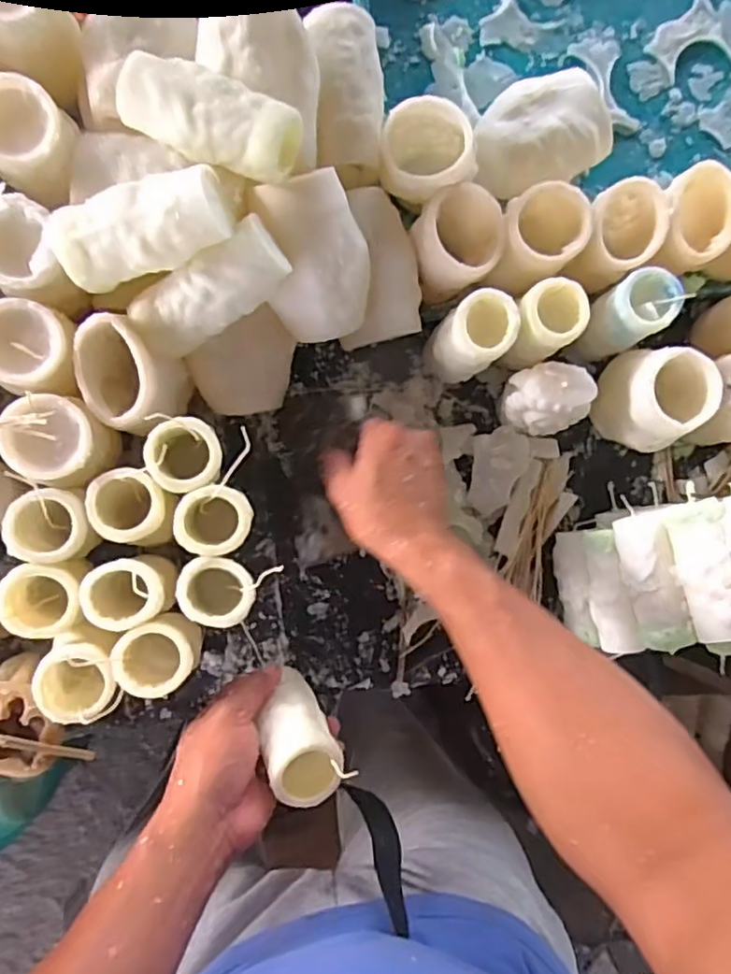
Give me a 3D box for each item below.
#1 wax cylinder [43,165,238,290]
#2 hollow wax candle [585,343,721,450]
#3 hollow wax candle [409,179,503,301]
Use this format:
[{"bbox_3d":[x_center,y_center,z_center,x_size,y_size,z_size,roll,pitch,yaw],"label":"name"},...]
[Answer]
[{"bbox_3d":[-0.148,-0.169,0.422,0.112,0.042,0.050,-15,93,10],"label":"wax cylinder"},{"bbox_3d":[0.233,-0.075,0.536,0.078,0.095,0.073,41,85,-6],"label":"hollow wax candle"},{"bbox_3d":[0.072,-0.196,0.517,0.066,0.066,0.068,0,90,-8],"label":"hollow wax candle"}]

